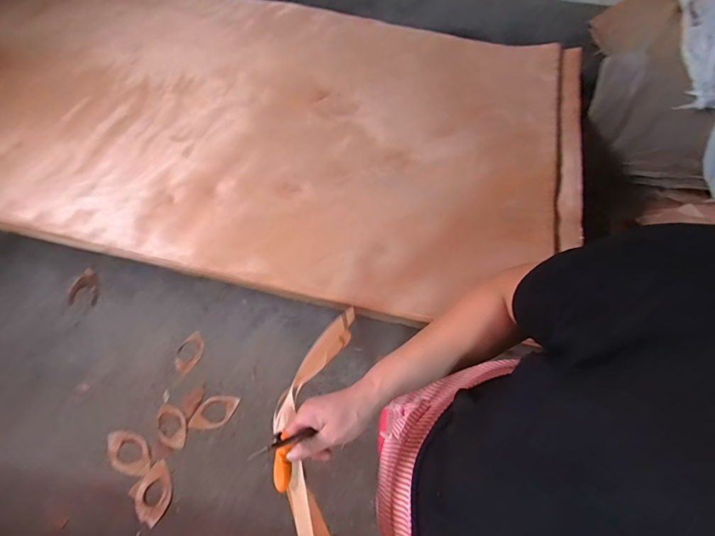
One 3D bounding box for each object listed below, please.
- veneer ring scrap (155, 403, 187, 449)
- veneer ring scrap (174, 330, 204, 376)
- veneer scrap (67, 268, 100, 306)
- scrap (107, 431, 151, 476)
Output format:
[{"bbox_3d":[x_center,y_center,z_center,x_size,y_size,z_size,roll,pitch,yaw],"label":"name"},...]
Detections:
[{"bbox_3d":[-0.619,0.526,1.321,0.086,0.004,0.159,-27,65,-14],"label":"veneer ring scrap"},{"bbox_3d":[-0.606,0.306,1.436,0.096,0.004,0.137,34,67,16],"label":"veneer ring scrap"},{"bbox_3d":[-1.073,0.074,1.562,0.098,0.048,0.154,-4,62,-2],"label":"veneer scrap"},{"bbox_3d":[-0.741,0.596,1.284,0.180,0.006,0.105,27,65,14],"label":"scrap"}]

